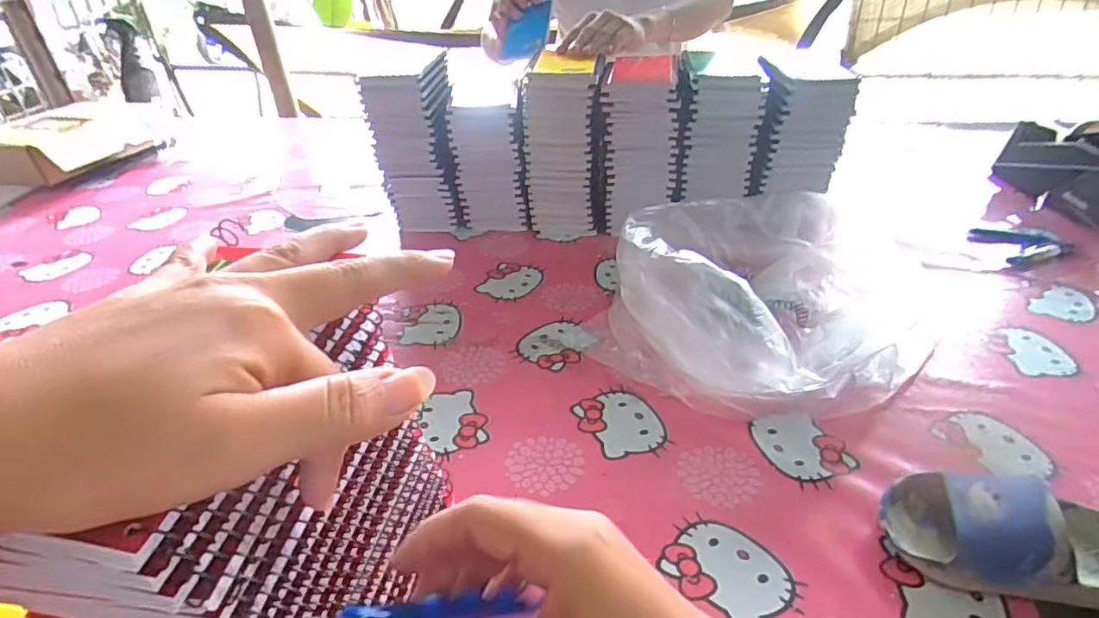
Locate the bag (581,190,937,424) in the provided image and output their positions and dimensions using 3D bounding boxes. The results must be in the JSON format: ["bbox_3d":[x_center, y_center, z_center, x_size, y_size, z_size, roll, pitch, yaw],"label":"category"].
[{"bbox_3d":[0.214,-0.010,0.581,0.307,0.121,0.237,-17,39,-19],"label":"bag"}]

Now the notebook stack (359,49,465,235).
[{"bbox_3d":[-0.185,-0.224,0.818,0.115,0.217,0.090,-6,36,-5],"label":"notebook stack"}]

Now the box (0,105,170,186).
[{"bbox_3d":[-0.908,-0.316,1.091,0.225,0.069,0.275,7,37,12],"label":"box"}]

